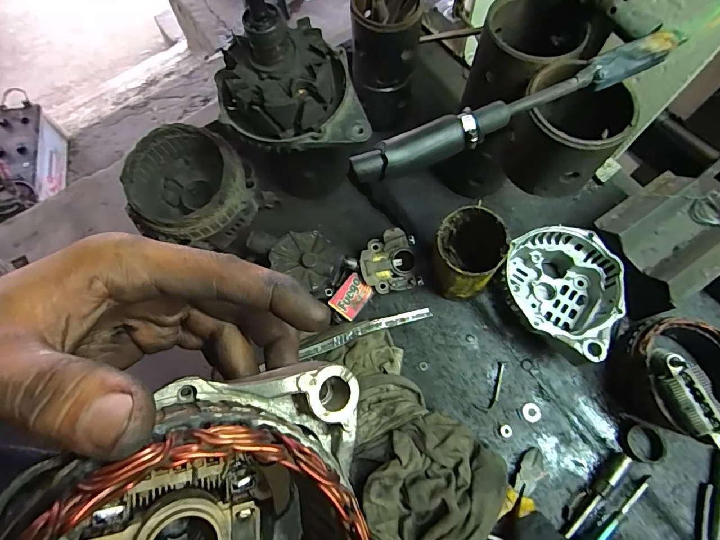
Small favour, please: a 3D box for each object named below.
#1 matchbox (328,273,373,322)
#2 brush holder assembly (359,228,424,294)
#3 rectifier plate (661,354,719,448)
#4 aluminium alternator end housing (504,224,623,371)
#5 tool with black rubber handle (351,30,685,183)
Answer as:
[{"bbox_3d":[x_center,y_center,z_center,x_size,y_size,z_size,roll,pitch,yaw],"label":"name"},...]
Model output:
[{"bbox_3d":[-0.010,0.034,0.507,0.037,0.008,0.050,37,74,14],"label":"matchbox"},{"bbox_3d":[0.036,-0.011,0.507,0.070,0.022,0.072,-8,69,-2],"label":"brush holder assembly"},{"bbox_3d":[0.302,0.117,0.366,0.037,0.021,0.084,-29,71,-10],"label":"rectifier plate"},{"bbox_3d":[0.221,0.021,0.466,0.120,0.072,0.132,29,72,12],"label":"aluminium alternator end housing"},{"bbox_3d":[0.122,-0.124,0.319,0.268,0.034,0.025,-20,70,-6],"label":"tool with black rubber handle"}]

